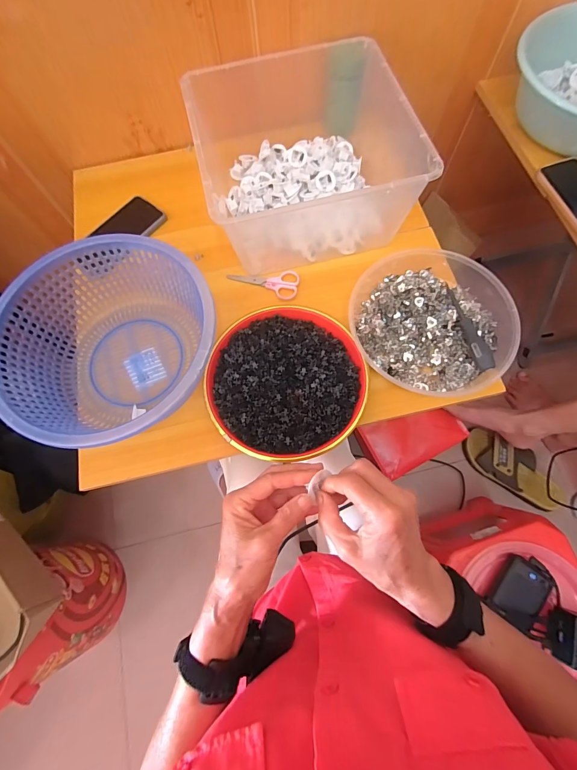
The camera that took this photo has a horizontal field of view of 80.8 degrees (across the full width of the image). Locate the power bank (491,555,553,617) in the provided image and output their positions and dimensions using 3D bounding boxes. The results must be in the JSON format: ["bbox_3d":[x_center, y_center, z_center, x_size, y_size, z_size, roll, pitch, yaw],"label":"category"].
[{"bbox_3d":[0.400,0.346,0.577,0.072,0.015,0.094,37,77,13],"label":"power bank"}]

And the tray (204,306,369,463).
[{"bbox_3d":[-0.003,-0.006,0.474,0.211,0.028,0.215,-1,72,2],"label":"tray"}]

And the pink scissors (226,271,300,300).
[{"bbox_3d":[-0.042,-0.165,0.542,0.115,0.004,0.049,10,73,6],"label":"pink scissors"}]

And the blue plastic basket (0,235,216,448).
[{"bbox_3d":[-0.229,-0.055,0.459,0.276,0.113,0.261,-1,72,2],"label":"blue plastic basket"}]

